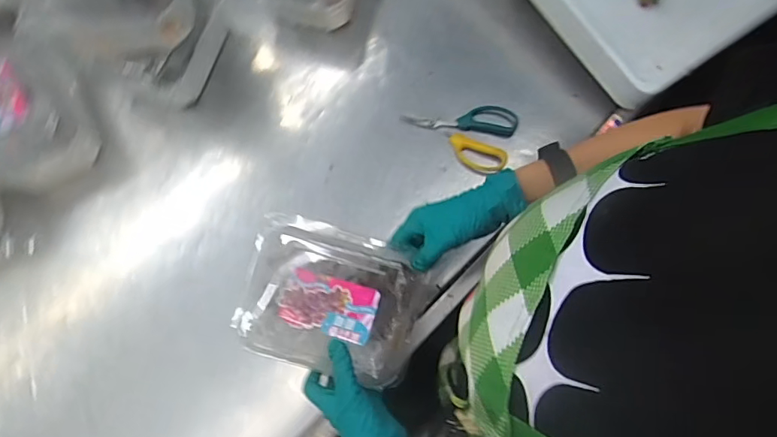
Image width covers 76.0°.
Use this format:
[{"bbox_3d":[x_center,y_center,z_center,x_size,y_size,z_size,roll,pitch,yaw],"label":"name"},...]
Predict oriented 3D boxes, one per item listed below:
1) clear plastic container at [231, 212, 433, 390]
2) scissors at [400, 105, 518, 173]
[{"bbox_3d":[-0.059,0.081,0.508,0.184,0.058,0.142,15,77,4],"label":"clear plastic container"},{"bbox_3d":[0.093,-0.120,0.667,0.146,0.013,0.090,17,77,8],"label":"scissors"}]

